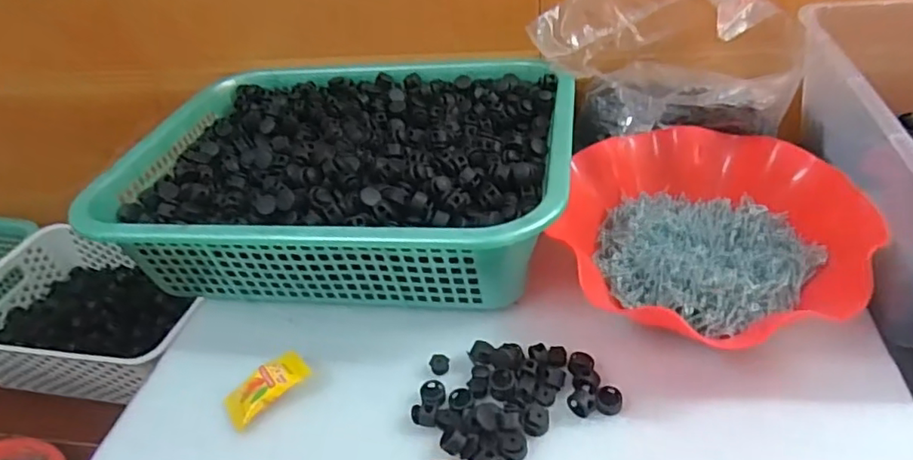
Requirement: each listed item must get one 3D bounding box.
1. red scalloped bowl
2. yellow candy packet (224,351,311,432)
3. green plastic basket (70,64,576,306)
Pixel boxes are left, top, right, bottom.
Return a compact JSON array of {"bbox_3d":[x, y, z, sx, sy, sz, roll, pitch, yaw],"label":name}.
[{"bbox_3d":[0.185,0.006,0.454,0.204,0.060,0.216,-5,40,4],"label":"red scalloped bowl"},{"bbox_3d":[-0.134,0.110,0.421,0.059,0.016,0.027,-31,45,-26],"label":"yellow candy packet"},{"bbox_3d":[-0.094,-0.060,0.548,0.386,0.084,0.290,1,40,11],"label":"green plastic basket"}]

